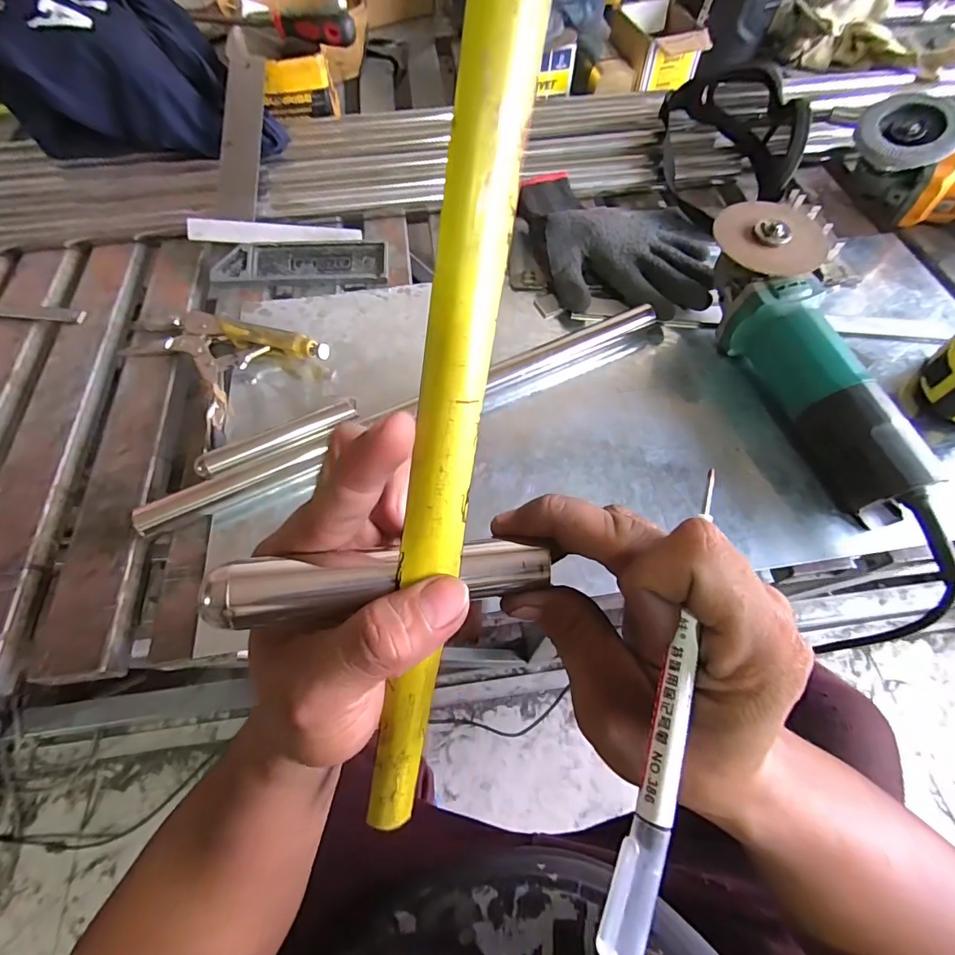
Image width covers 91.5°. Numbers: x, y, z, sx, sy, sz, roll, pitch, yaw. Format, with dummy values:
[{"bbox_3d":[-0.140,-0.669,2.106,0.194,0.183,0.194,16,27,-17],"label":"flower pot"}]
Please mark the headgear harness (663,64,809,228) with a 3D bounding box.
[{"bbox_3d":[0.275,-0.376,0.524,0.137,0.092,0.150,10,62,6],"label":"headgear harness"}]

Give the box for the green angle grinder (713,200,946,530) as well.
[{"bbox_3d":[0.276,-0.102,0.381,0.075,0.086,0.270,-17,63,-8],"label":"green angle grinder"}]

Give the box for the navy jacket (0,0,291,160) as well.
[{"bbox_3d":[-0.371,-0.469,0.532,0.277,0.128,0.182,-3,66,0],"label":"navy jacket"}]

